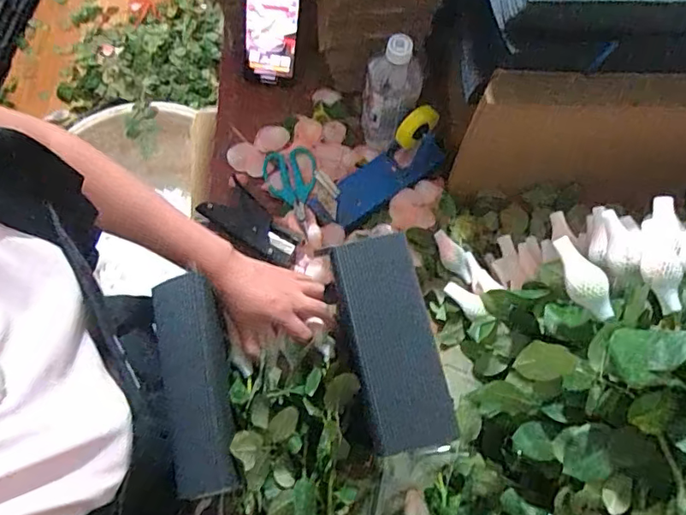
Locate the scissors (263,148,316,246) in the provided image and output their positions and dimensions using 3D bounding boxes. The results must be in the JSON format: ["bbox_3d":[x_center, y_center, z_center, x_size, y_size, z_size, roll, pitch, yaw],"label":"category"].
[{"bbox_3d":[-0.078,-0.090,0.759,0.076,0.015,0.145,0,71,-1],"label":"scissors"}]

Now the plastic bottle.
[{"bbox_3d":[0.063,-0.218,0.707,0.076,0.185,0.064,3,71,0],"label":"plastic bottle"}]

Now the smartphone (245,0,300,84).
[{"bbox_3d":[-0.103,-0.323,0.762,0.073,0.153,0.007,4,48,-8],"label":"smartphone"}]

